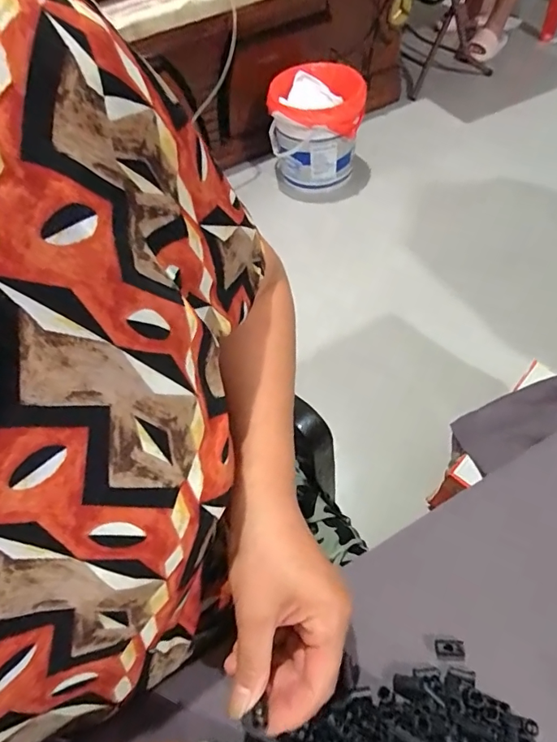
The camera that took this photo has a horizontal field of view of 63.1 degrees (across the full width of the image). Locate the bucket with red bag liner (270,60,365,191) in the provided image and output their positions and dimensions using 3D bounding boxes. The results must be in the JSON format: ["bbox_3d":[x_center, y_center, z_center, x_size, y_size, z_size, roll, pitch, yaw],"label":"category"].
[{"bbox_3d":[0.108,-0.721,1.366,0.273,0.245,0.252,13,58,13],"label":"bucket with red bag liner"}]

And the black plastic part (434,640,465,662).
[{"bbox_3d":[0.115,0.187,0.304,0.019,0.004,0.012,1,57,5],"label":"black plastic part"}]

